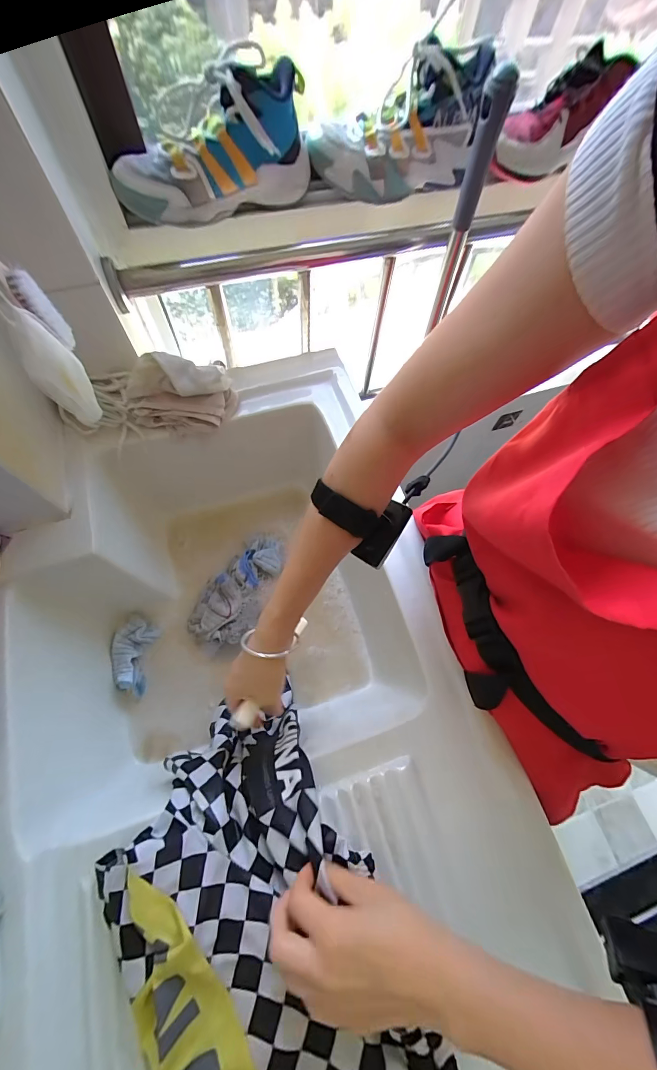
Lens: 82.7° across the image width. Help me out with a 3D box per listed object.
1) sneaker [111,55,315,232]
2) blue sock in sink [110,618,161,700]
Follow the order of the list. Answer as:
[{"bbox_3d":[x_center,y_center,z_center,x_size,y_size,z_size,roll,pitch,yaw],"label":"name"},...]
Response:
[{"bbox_3d":[-0.129,-0.439,0.422,0.229,0.107,0.096,-20,71,-11],"label":"sneaker"},{"bbox_3d":[-0.294,0.177,0.557,0.053,0.031,0.106,6,68,-1],"label":"blue sock in sink"}]

